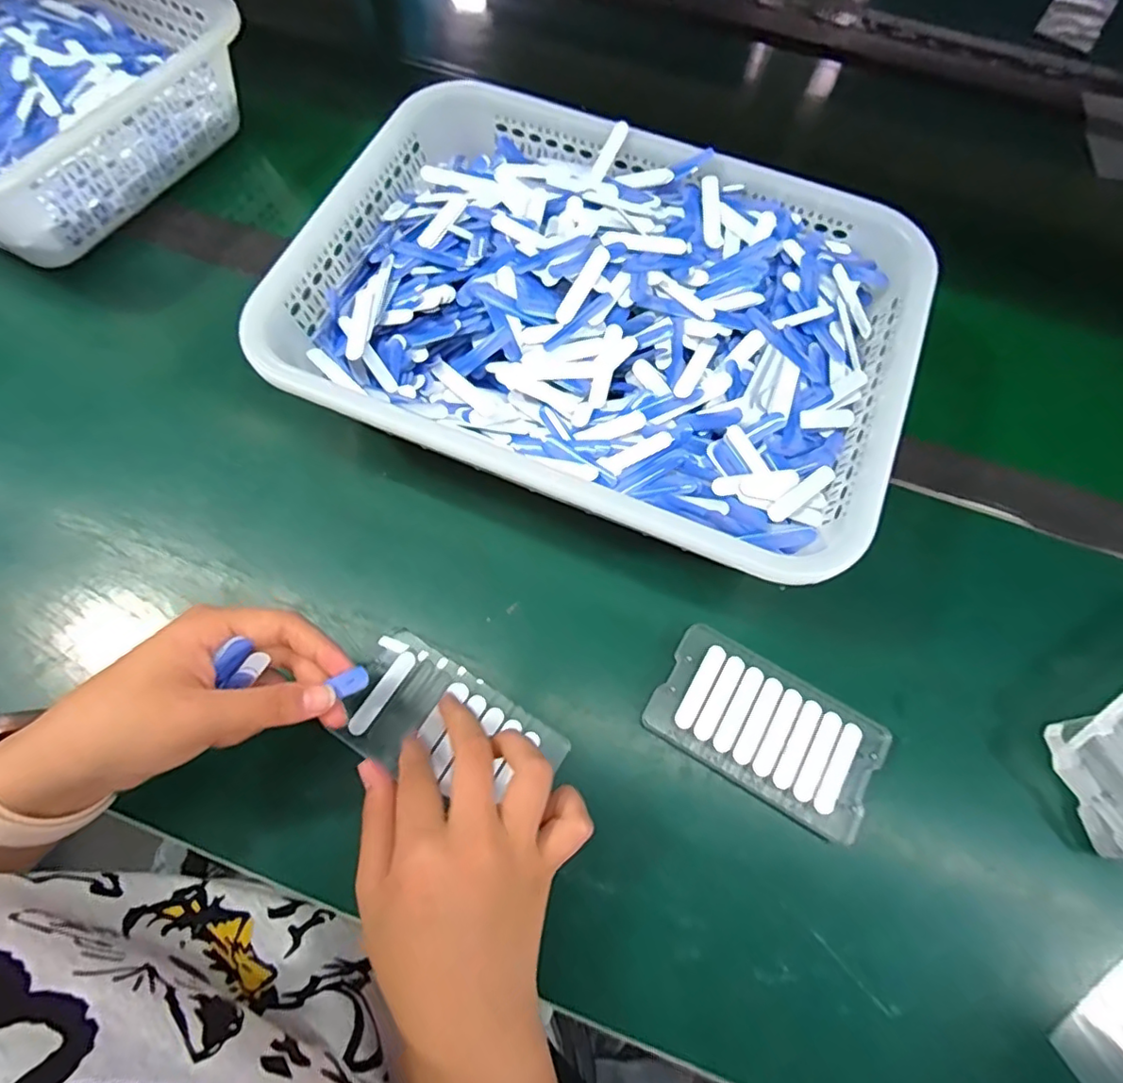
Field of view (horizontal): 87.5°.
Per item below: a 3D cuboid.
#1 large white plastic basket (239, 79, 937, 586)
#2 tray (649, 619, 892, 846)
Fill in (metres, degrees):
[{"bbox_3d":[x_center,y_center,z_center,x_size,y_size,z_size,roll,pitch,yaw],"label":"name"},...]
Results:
[{"bbox_3d":[0.025,-0.135,0.382,0.357,0.087,0.260,21,70,7],"label":"large white plastic basket"},{"bbox_3d":[0.115,0.105,0.331,0.122,0.014,0.070,29,71,10],"label":"tray"}]

